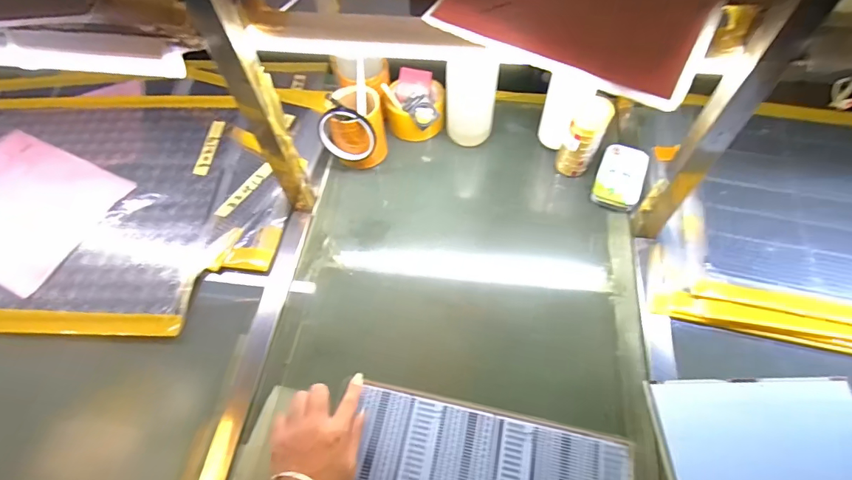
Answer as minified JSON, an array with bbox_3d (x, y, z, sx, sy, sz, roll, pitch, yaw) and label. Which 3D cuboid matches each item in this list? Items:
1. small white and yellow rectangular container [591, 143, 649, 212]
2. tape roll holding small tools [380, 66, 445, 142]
[{"bbox_3d":[0.299,-0.098,0.665,0.066,0.030,0.105,21,64,13],"label":"small white and yellow rectangular container"},{"bbox_3d":[-0.023,-0.227,0.725,0.106,0.074,0.101,-4,61,0],"label":"tape roll holding small tools"}]

